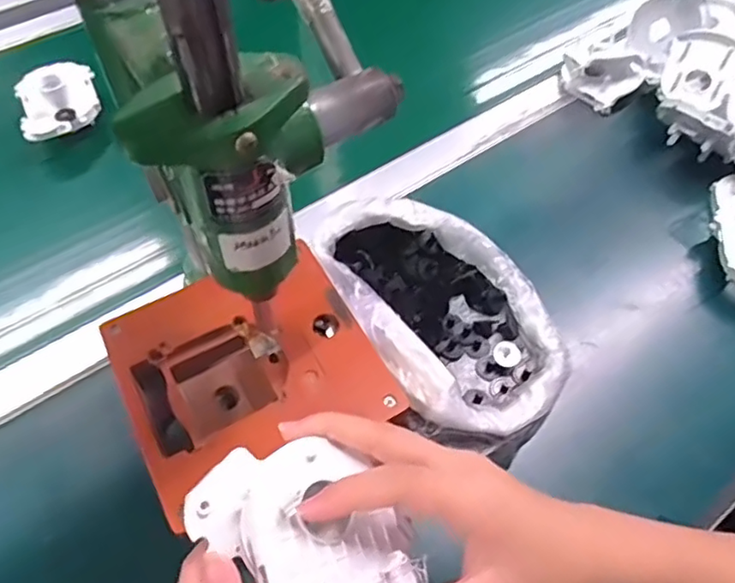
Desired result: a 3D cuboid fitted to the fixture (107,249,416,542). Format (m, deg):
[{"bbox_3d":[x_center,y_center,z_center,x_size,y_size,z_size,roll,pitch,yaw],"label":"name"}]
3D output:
[{"bbox_3d":[-0.074,0.057,0.392,0.153,0.040,0.149,-25,60,-17],"label":"fixture"}]

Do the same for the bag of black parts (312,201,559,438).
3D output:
[{"bbox_3d":[0.061,0.014,0.453,0.139,0.067,0.197,-26,60,-18],"label":"bag of black parts"}]

